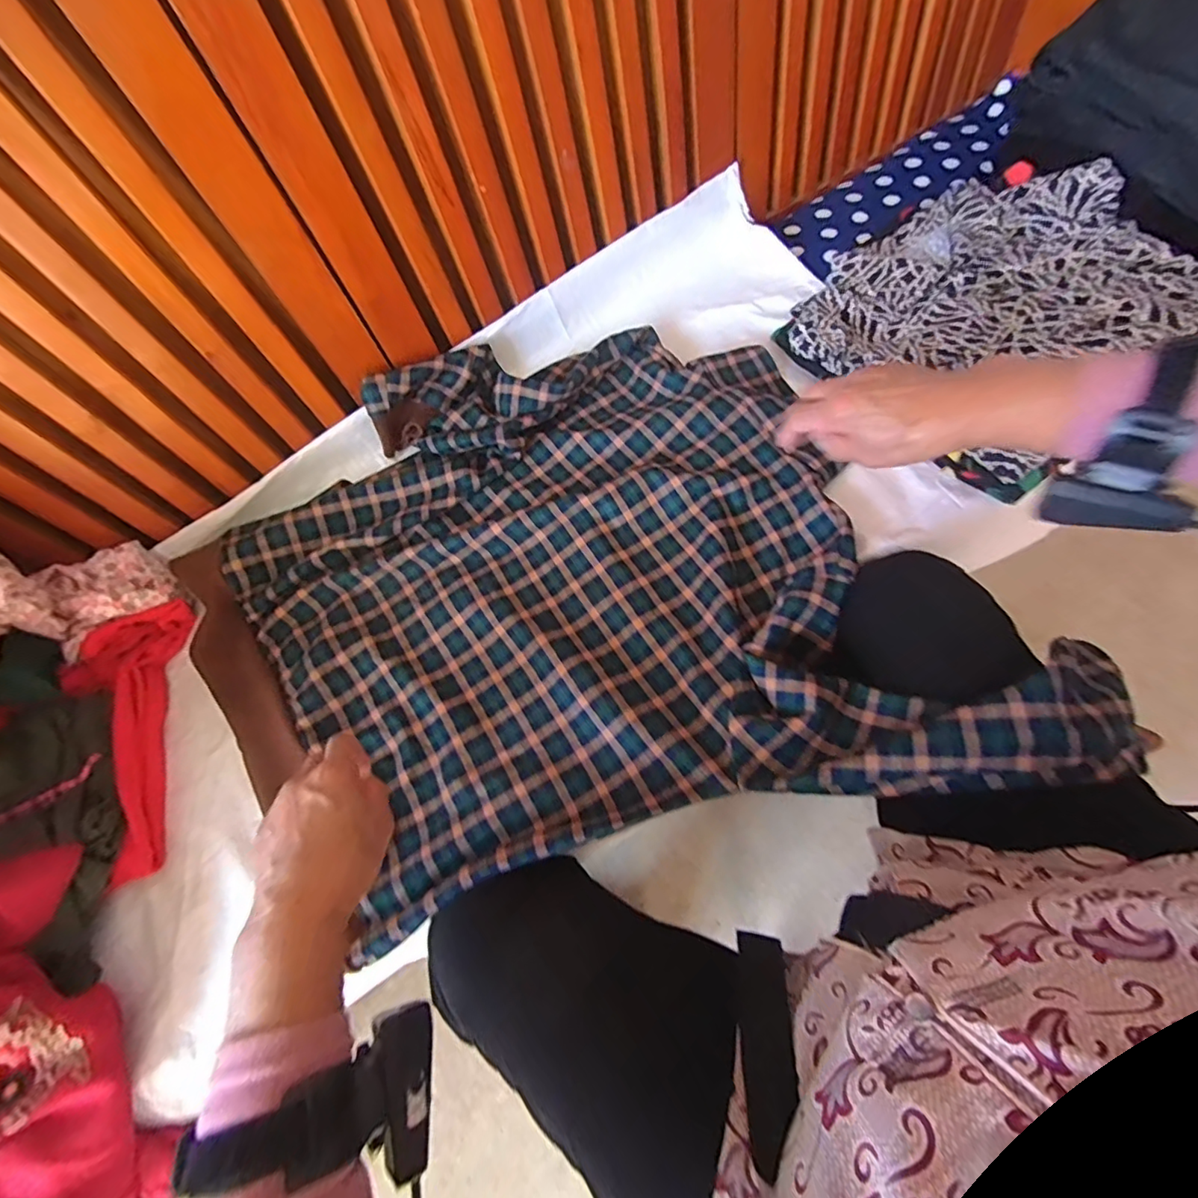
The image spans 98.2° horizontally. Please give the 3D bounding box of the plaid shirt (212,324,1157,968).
[{"bbox_3d":[-0.031,-0.032,0.476,0.613,0.136,0.545,-16,66,-4],"label":"plaid shirt"}]

